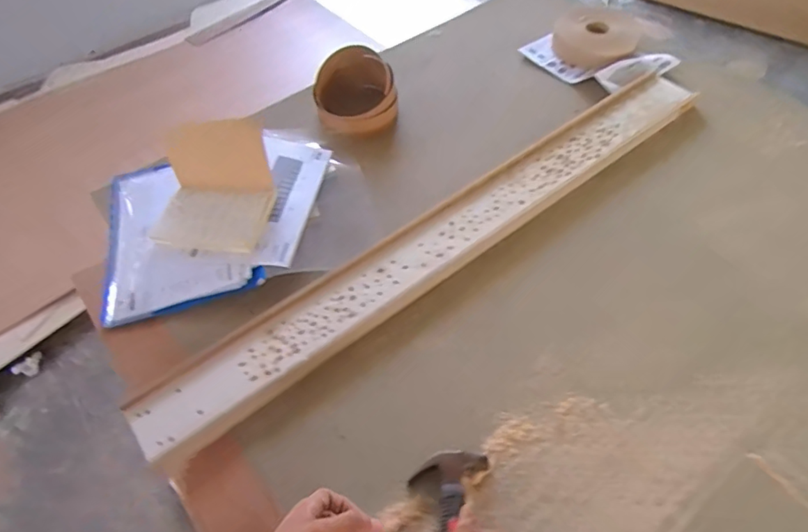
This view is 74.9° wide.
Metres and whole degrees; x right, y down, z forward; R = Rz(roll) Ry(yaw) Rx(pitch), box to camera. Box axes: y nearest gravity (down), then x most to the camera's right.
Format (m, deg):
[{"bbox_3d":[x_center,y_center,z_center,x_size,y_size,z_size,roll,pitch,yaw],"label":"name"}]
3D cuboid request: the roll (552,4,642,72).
[{"bbox_3d":[0.450,-0.540,1.222,0.201,0.056,0.185,-35,61,-20],"label":"roll"}]

